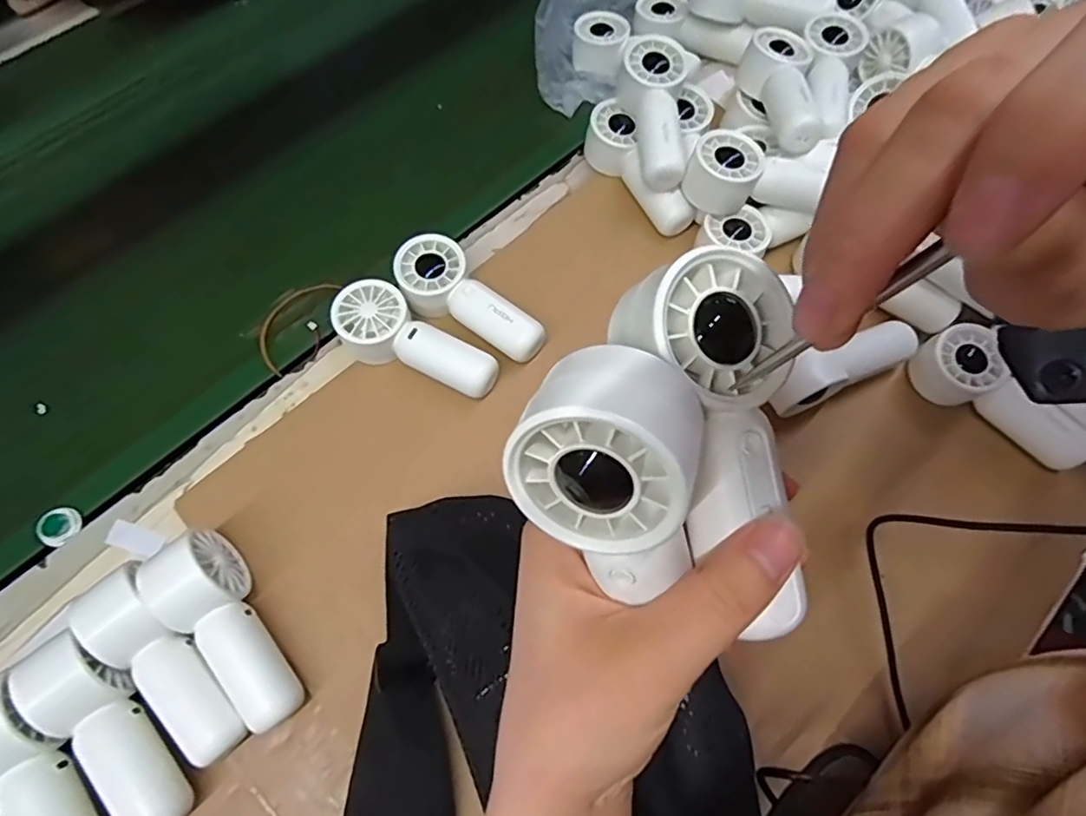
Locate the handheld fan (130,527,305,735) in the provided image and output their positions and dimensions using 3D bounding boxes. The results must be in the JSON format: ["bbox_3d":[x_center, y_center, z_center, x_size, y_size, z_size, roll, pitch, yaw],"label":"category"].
[{"bbox_3d":[-0.167,0.118,0.310,0.036,0.046,0.107,-40,73,-12],"label":"handheld fan"}]

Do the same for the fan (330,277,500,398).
[{"bbox_3d":[-0.084,-0.038,0.380,0.109,0.040,0.046,33,74,13],"label":"fan"}]

